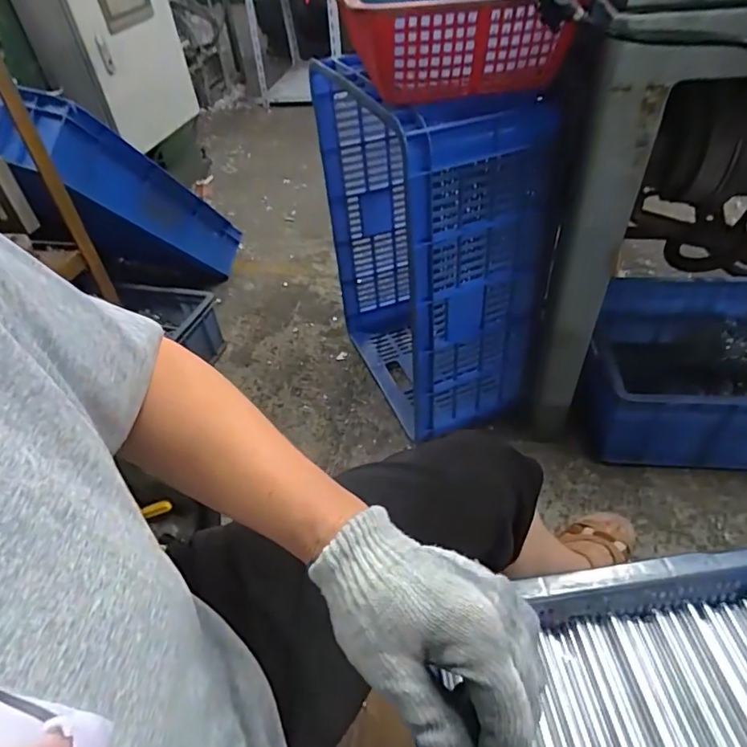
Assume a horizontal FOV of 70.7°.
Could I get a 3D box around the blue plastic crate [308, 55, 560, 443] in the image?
[{"bbox_3d":[0.090,-0.220,0.974,0.226,0.607,0.452,-18,45,-12],"label":"blue plastic crate"}]

